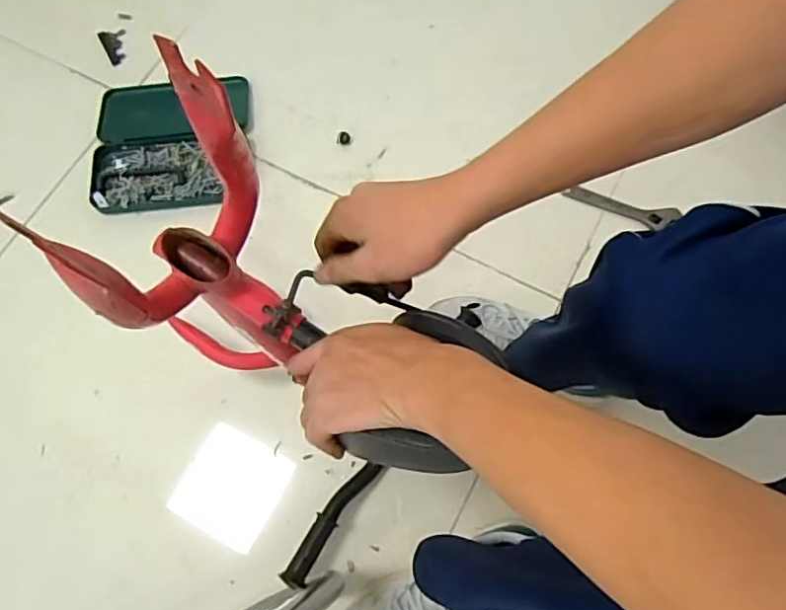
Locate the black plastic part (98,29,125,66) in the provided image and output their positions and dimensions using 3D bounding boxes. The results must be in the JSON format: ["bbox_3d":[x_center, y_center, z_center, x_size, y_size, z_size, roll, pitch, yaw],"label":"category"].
[{"bbox_3d":[-0.491,-0.462,1.045,0.043,0.008,0.071,-27,71,-8],"label":"black plastic part"}]

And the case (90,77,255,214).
[{"bbox_3d":[-0.363,-0.267,0.967,0.243,0.035,0.237,-6,70,0],"label":"case"}]

